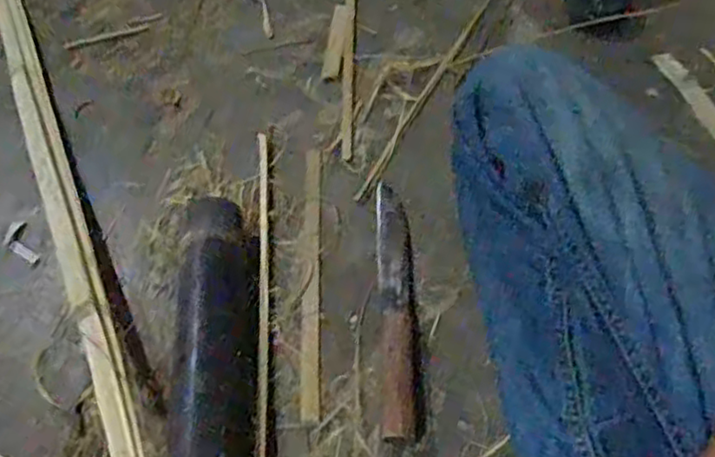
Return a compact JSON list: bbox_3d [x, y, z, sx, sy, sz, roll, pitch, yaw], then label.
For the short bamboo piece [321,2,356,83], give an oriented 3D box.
[{"bbox_3d":[-0.028,-0.260,0.948,0.027,0.018,0.120,9,73,9],"label":"short bamboo piece"}]

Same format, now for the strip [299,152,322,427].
[{"bbox_3d":[-0.052,0.046,0.773,0.021,0.010,0.339,-3,58,1],"label":"strip"}]

